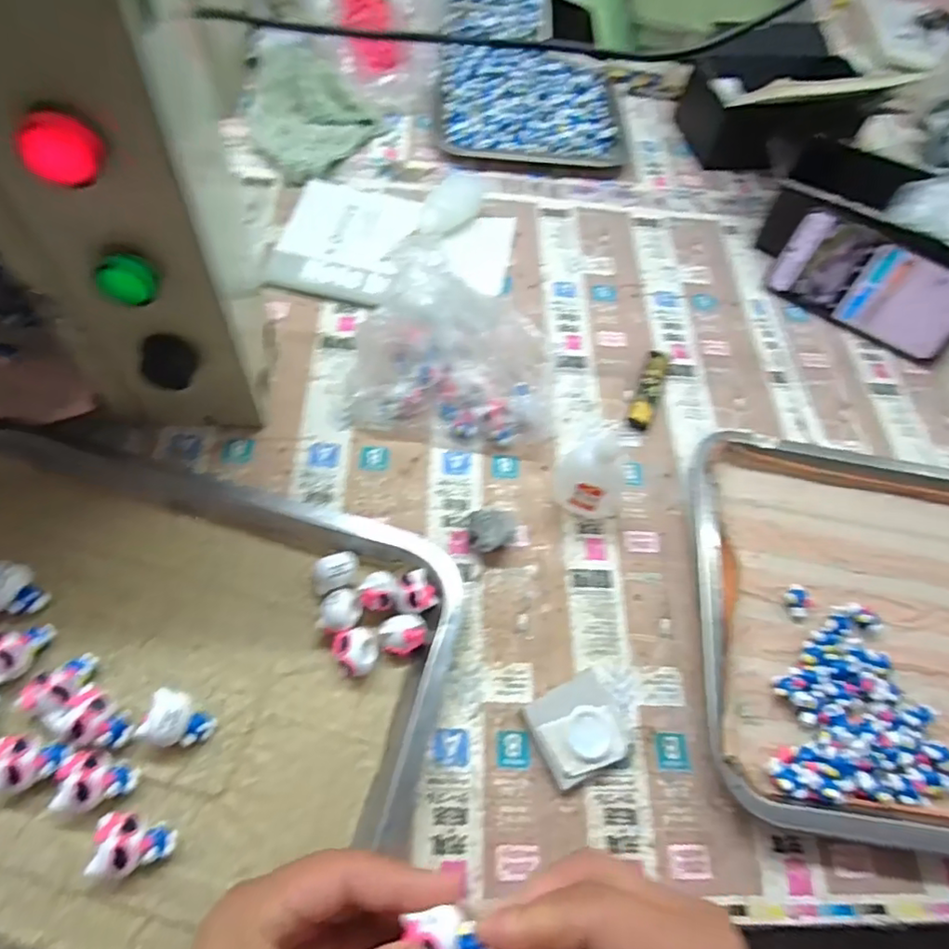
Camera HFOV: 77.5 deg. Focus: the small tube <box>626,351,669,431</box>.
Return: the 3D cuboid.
[{"bbox_3d":[0.145,-0.072,0.488,0.020,0.012,0.086,23,61,6],"label":"small tube"}]

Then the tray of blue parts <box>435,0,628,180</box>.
[{"bbox_3d":[0.065,-0.499,0.703,0.208,0.033,0.402,3,61,-5],"label":"tray of blue parts"}]

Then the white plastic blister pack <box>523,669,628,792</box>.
[{"bbox_3d":[0.063,0.147,0.347,0.057,0.016,0.048,-22,66,-18],"label":"white plastic blister pack"}]

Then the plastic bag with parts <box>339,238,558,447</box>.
[{"bbox_3d":[-0.015,-0.090,0.429,0.149,0.103,0.098,8,60,-2],"label":"plastic bag with parts"}]

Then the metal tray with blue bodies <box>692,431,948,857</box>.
[{"bbox_3d":[0.304,0.105,0.400,0.311,0.030,0.262,10,60,-1],"label":"metal tray with blue bodies"}]

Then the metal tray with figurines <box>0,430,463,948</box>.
[{"bbox_3d":[-0.199,0.118,0.323,0.346,0.039,0.260,15,60,2],"label":"metal tray with figurines"}]

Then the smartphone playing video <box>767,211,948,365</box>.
[{"bbox_3d":[0.362,-0.173,0.538,0.162,0.082,0.010,31,30,10],"label":"smartphone playing video"}]

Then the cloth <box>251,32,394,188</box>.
[{"bbox_3d":[-0.160,-0.378,0.601,0.127,0.031,0.199,-5,62,-9],"label":"cloth"}]

